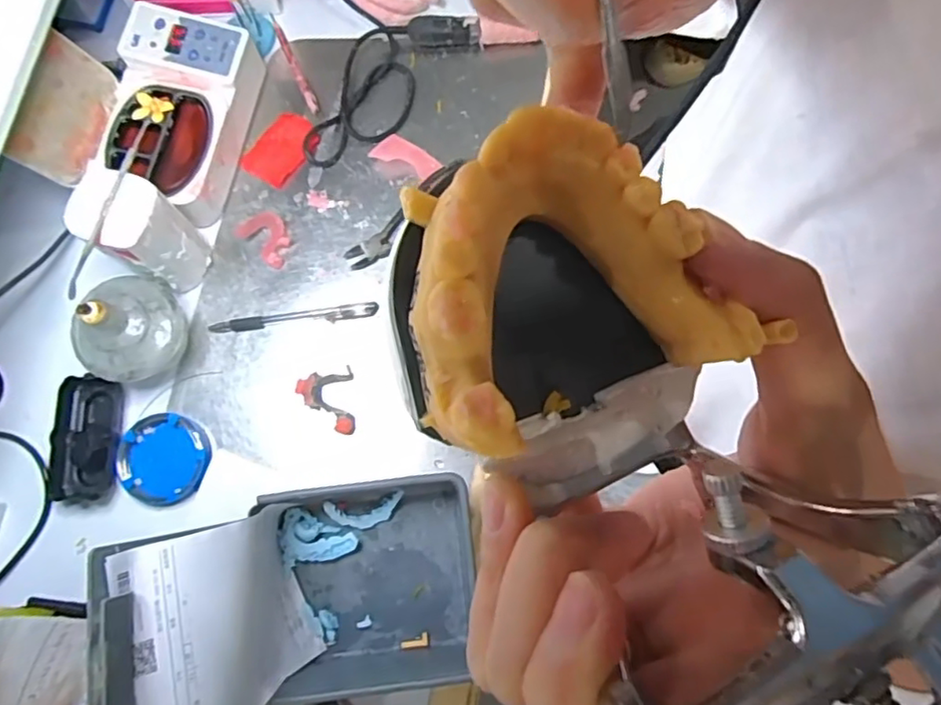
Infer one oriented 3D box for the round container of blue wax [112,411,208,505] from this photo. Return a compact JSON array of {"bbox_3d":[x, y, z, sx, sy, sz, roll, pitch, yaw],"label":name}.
[{"bbox_3d":[-0.276,0.095,0.553,0.074,0.016,0.080,0,78,0],"label":"round container of blue wax"}]

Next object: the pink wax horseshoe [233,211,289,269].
[{"bbox_3d":[-0.199,-0.116,0.607,0.057,0.018,0.041,41,81,8],"label":"pink wax horseshoe"}]

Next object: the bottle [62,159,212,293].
[{"bbox_3d":[-0.281,-0.104,0.542,0.067,0.126,0.062,27,79,5],"label":"bottle"}]

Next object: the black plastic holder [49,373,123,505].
[{"bbox_3d":[-0.341,0.077,0.555,0.051,0.021,0.110,-1,78,0],"label":"black plastic holder"}]

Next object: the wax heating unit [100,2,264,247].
[{"bbox_3d":[-0.277,-0.222,0.595,0.110,0.068,0.186,10,78,2],"label":"wax heating unit"}]

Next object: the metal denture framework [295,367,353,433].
[{"bbox_3d":[-0.129,0.047,0.568,0.048,0.015,0.061,-15,79,-3],"label":"metal denture framework"}]

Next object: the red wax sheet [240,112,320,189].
[{"bbox_3d":[-0.192,-0.208,0.630,0.052,0.006,0.078,38,80,7],"label":"red wax sheet"}]

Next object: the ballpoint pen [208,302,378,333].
[{"bbox_3d":[-0.168,-0.033,0.590,0.157,0.006,0.014,-7,78,-2],"label":"ballpoint pen"}]

